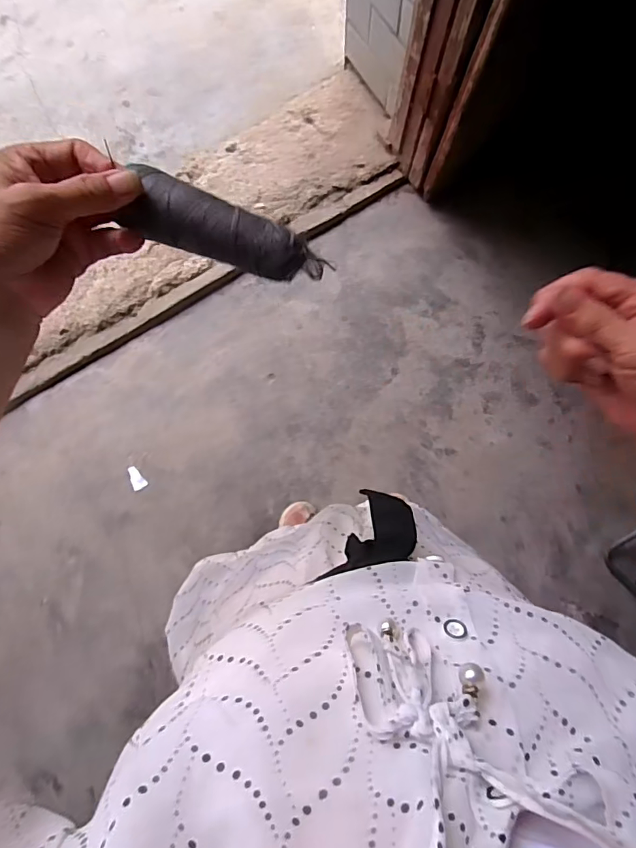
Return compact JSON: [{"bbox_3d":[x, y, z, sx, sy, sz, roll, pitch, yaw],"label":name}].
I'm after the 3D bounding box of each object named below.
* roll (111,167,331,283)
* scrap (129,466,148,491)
[{"bbox_3d":[-0.062,-0.119,0.290,0.133,0.032,0.037,21,91,2],"label":"roll"},{"bbox_3d":[-0.465,0.138,1.217,0.038,0.004,0.061,-17,84,-10],"label":"scrap"}]

